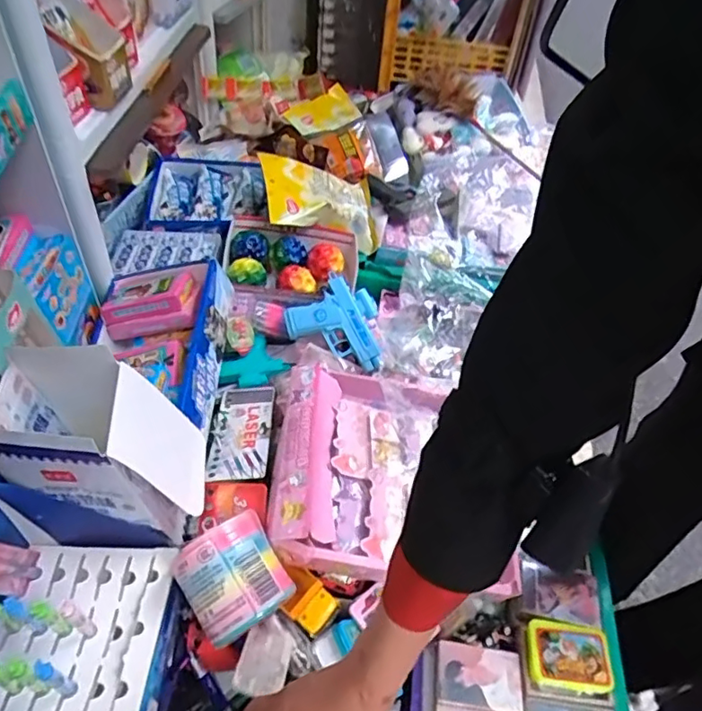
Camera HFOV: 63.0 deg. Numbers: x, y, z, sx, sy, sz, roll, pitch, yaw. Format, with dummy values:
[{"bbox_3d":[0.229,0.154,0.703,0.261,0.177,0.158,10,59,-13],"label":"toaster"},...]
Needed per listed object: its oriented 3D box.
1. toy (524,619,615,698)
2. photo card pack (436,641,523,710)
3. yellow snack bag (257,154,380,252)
[{"bbox_3d":[0.230,0.315,0.600,0.084,0.016,0.065,5,49,-2],"label":"toy"},{"bbox_3d":[0.132,0.331,0.591,0.087,0.007,0.057,8,48,0],"label":"photo card pack"},{"bbox_3d":[-0.049,-0.269,0.965,0.217,0.041,0.165,12,55,-26],"label":"yellow snack bag"}]

